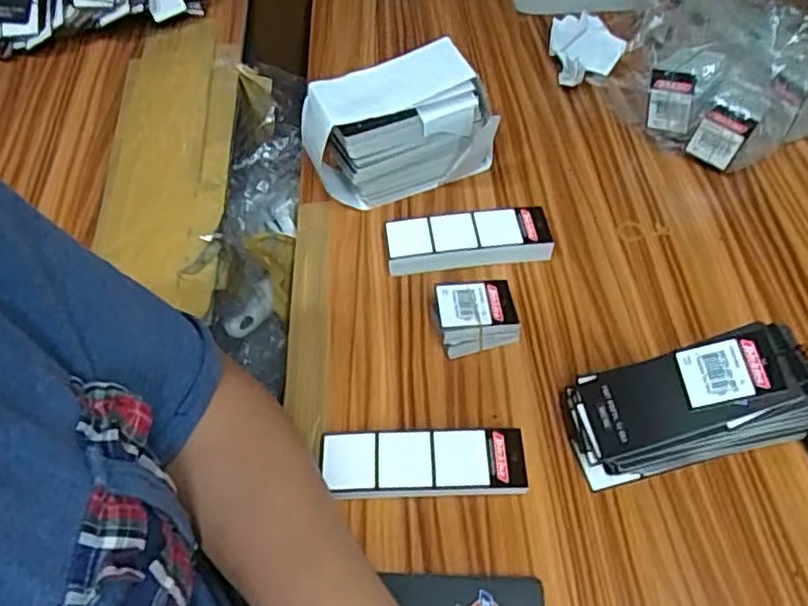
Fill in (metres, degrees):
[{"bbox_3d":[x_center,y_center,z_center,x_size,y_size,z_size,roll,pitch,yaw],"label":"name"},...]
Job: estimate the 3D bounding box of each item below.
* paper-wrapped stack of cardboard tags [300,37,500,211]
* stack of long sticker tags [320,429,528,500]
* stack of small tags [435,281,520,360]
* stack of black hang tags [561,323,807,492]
[{"bbox_3d":[-0.002,-0.127,0.514,0.142,0.106,0.057,-19,55,-12],"label":"paper-wrapped stack of cardboard tags"},{"bbox_3d":[0.011,0.097,0.400,0.119,0.018,0.037,-2,53,0],"label":"stack of long sticker tags"},{"bbox_3d":[0.048,0.011,0.453,0.050,0.036,0.039,-9,53,-5],"label":"stack of small tags"},{"bbox_3d":[0.165,0.058,0.388,0.129,0.077,0.058,-7,53,-4],"label":"stack of black hang tags"}]

